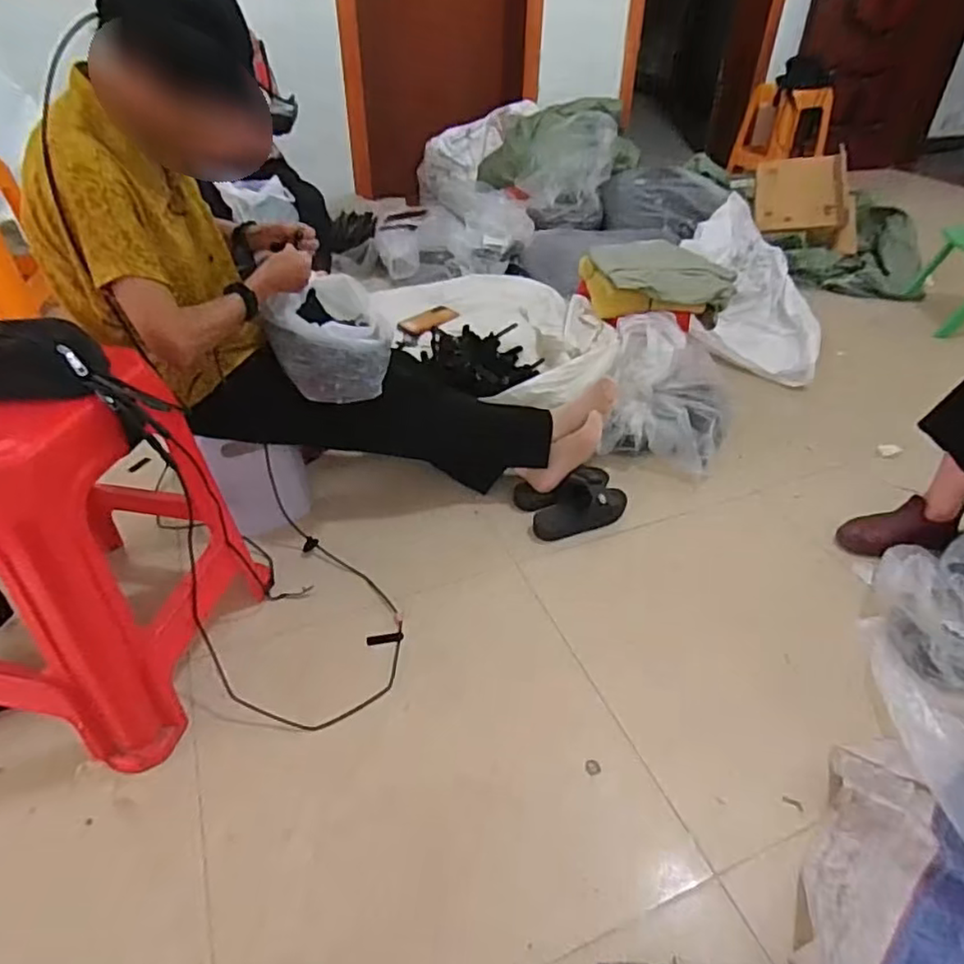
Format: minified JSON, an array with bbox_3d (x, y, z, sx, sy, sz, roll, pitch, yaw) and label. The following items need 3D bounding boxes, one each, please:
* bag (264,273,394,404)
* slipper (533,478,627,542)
[{"bbox_3d":[-0.284,-0.271,1.174,0.199,0.124,0.241,-13,41,-18],"label":"bag"},{"bbox_3d":[0.202,0.043,1.299,0.209,0.058,0.097,-17,45,-22],"label":"slipper"}]

